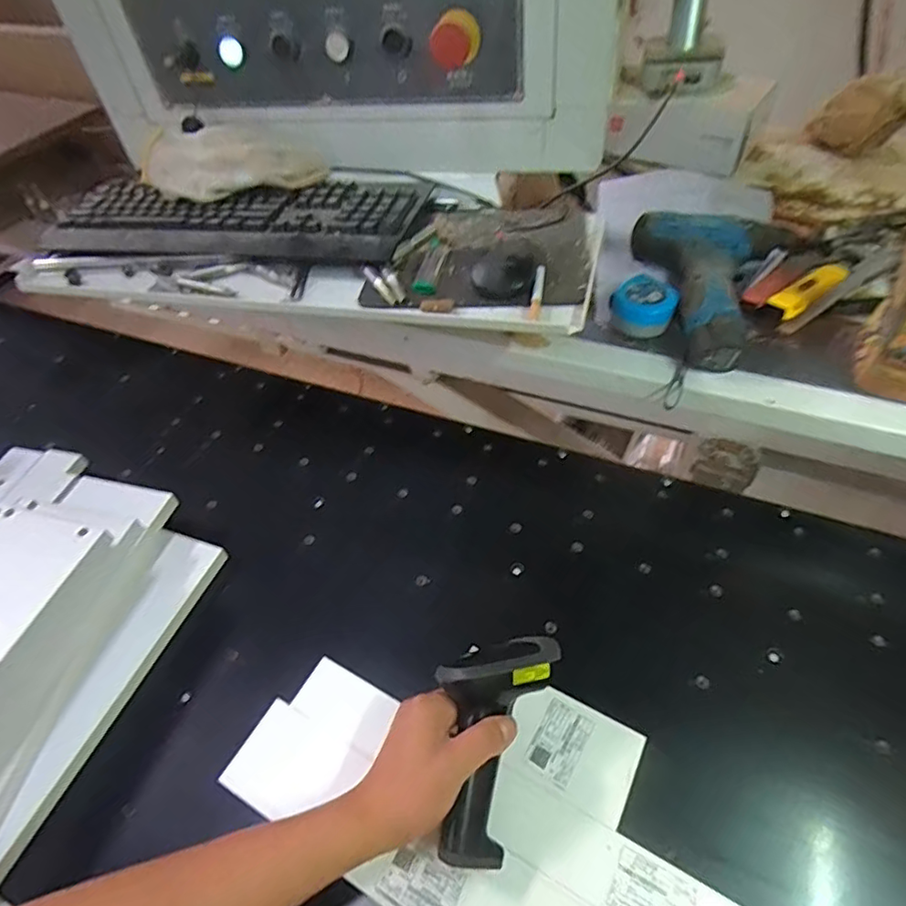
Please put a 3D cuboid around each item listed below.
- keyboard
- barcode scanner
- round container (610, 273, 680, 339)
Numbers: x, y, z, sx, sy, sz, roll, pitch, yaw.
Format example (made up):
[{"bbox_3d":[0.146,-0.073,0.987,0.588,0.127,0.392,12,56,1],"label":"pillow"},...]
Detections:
[{"bbox_3d":[-0.235,-0.279,0.650,0.425,0.033,0.153,7,51,11],"label":"keyboard"},{"bbox_3d":[0.022,0.216,0.435,0.083,0.051,0.164,12,70,15],"label":"barcode scanner"},{"bbox_3d":[0.211,-0.162,0.618,0.060,0.035,0.072,16,53,18],"label":"round container"}]

